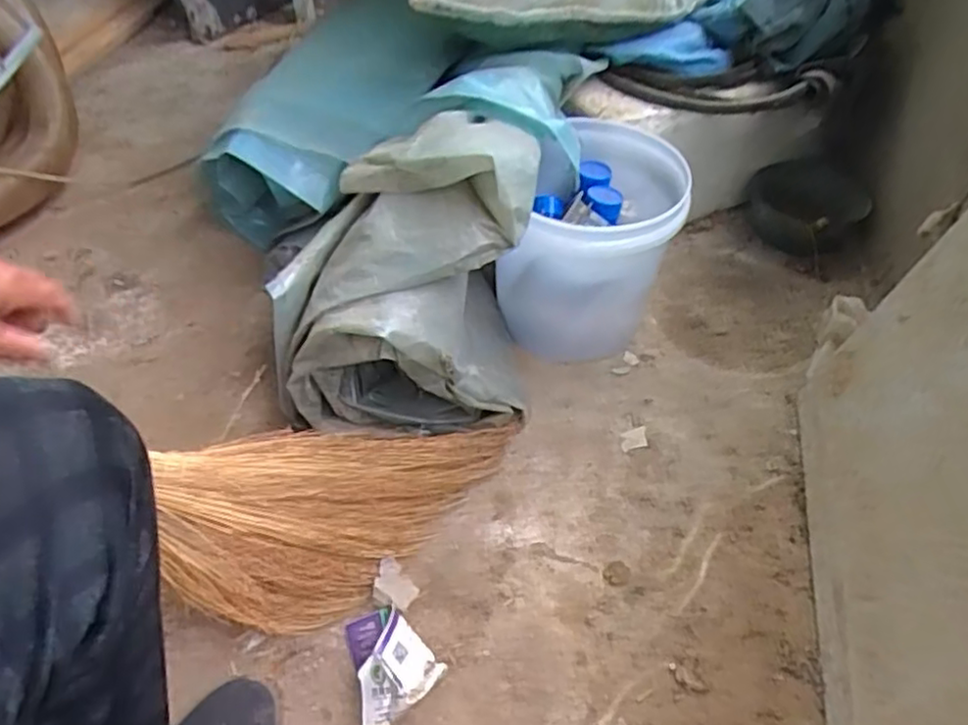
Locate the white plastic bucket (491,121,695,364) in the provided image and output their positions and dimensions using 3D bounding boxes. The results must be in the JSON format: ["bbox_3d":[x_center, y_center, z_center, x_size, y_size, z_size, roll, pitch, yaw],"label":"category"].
[{"bbox_3d":[0.145,-0.141,0.914,0.208,0.263,0.226,0,47,0],"label":"white plastic bucket"}]

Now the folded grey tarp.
[{"bbox_3d":[-0.093,-0.086,0.786,0.297,0.343,0.246,-5,48,-5],"label":"folded grey tarp"}]

